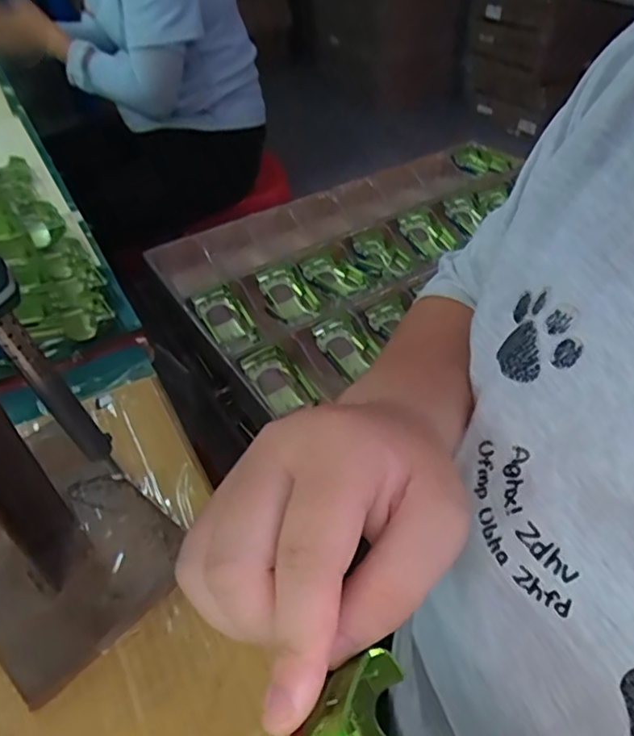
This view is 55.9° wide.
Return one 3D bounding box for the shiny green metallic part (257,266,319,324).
[{"bbox_3d":[-0.038,-0.096,0.823,0.061,0.043,0.101,-23,45,-18],"label":"shiny green metallic part"}]

